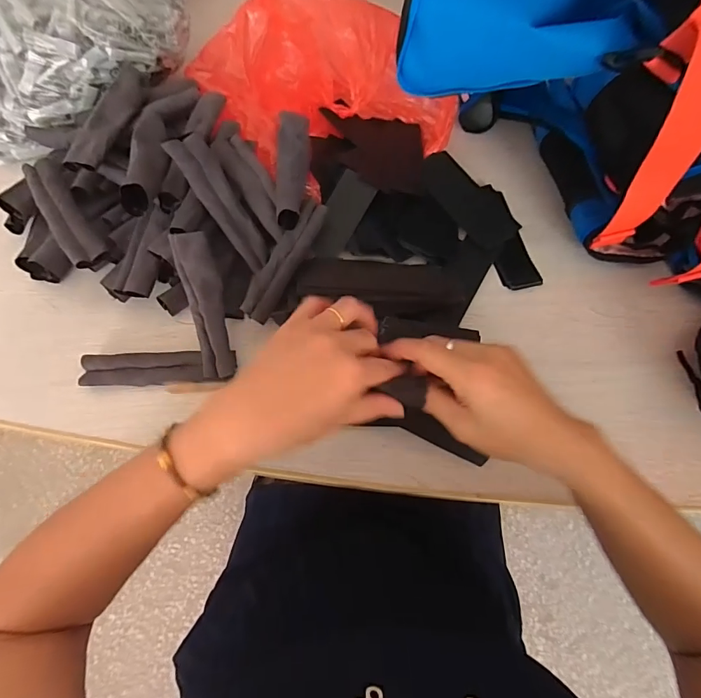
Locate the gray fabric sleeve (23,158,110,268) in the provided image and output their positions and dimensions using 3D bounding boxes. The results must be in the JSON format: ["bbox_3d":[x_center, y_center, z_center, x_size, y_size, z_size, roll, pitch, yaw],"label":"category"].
[{"bbox_3d":[-0.303,-0.145,0.440,0.037,0.021,0.152,-33,73,-15],"label":"gray fabric sleeve"}]

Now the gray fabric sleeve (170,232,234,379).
[{"bbox_3d":[-0.147,-0.044,0.425,0.036,0.025,0.145,-13,92,-8],"label":"gray fabric sleeve"}]

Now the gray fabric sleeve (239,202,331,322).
[{"bbox_3d":[-0.072,-0.097,0.448,0.033,0.026,0.144,26,68,8],"label":"gray fabric sleeve"}]

